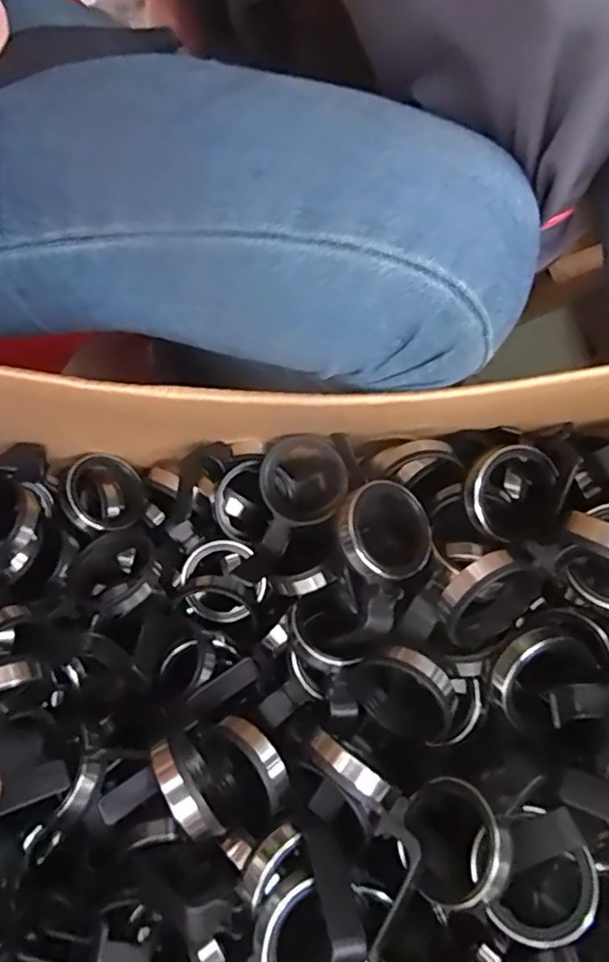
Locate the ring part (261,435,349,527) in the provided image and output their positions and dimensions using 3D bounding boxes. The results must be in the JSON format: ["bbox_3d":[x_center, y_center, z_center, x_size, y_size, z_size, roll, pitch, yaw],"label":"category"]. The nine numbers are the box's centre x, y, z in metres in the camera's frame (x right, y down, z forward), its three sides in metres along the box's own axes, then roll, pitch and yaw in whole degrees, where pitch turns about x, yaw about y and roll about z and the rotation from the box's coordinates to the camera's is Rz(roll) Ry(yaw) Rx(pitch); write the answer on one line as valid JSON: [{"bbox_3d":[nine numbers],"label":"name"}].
[{"bbox_3d":[-0.001,-0.001,0.509,0.069,0.014,0.074,0,76,1],"label":"ring part"}]

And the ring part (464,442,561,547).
[{"bbox_3d":[0.150,0.009,0.449,0.071,0.021,0.066,0,76,1],"label":"ring part"}]

